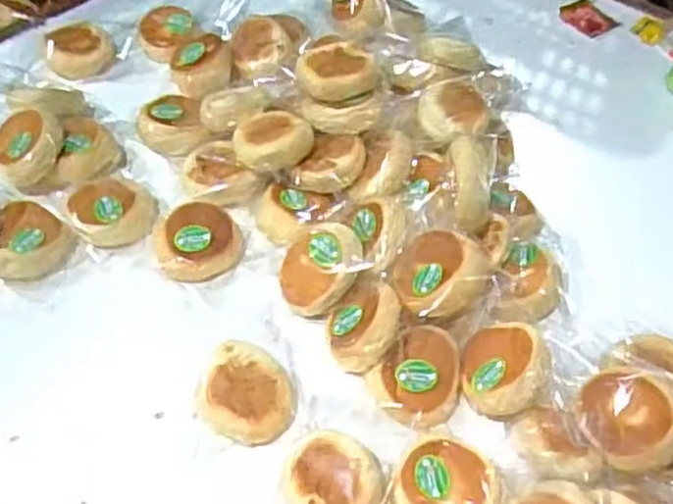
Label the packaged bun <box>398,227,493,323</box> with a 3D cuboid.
[{"bbox_3d":[0.105,0.024,0.713,0.088,0.052,0.088,-17,55,26],"label":"packaged bun"}]

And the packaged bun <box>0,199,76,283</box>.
[{"bbox_3d":[-0.329,-0.012,0.752,0.096,0.041,0.079,-29,57,-25],"label":"packaged bun"}]

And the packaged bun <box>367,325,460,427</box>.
[{"bbox_3d":[0.075,0.119,0.679,0.080,0.038,0.090,5,74,-3],"label":"packaged bun"}]

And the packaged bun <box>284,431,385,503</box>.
[{"bbox_3d":[-0.003,0.206,0.618,0.084,0.042,0.092,2,50,-2],"label":"packaged bun"}]

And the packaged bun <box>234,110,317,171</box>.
[{"bbox_3d":[-0.072,-0.128,0.823,0.087,0.031,0.085,2,50,-2],"label":"packaged bun"}]

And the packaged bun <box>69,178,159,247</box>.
[{"bbox_3d":[-0.247,-0.049,0.792,0.095,0.044,0.086,-23,54,-21],"label":"packaged bun"}]

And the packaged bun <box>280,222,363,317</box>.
[{"bbox_3d":[-0.014,0.016,0.731,0.076,0.088,0.040,44,16,27],"label":"packaged bun"}]

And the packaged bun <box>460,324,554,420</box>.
[{"bbox_3d":[0.161,0.112,0.669,0.097,0.040,0.097,-13,38,32],"label":"packaged bun"}]

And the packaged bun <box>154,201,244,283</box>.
[{"bbox_3d":[-0.148,-0.010,0.767,0.077,0.044,0.083,2,50,-2],"label":"packaged bun"}]

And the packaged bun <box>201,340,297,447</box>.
[{"bbox_3d":[-0.080,0.133,0.659,0.080,0.041,0.082,2,50,-2],"label":"packaged bun"}]

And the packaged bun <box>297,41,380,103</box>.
[{"bbox_3d":[0.002,-0.227,0.871,0.093,0.030,0.106,1,50,-2],"label":"packaged bun"}]

